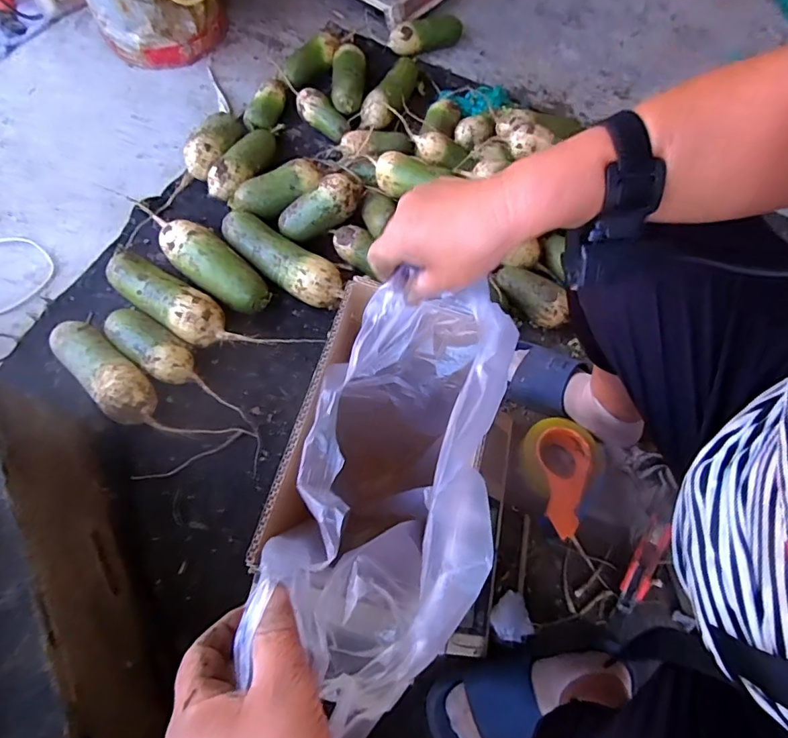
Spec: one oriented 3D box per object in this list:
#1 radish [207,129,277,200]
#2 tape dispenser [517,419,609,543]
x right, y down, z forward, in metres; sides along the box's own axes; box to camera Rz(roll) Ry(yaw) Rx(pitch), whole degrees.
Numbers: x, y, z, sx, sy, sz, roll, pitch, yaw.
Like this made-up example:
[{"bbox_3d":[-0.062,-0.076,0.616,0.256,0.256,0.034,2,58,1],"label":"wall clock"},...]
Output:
[{"bbox_3d":[-0.283,-0.394,0.932,0.067,0.069,0.184,33,69,11],"label":"radish"},{"bbox_3d":[0.249,0.163,0.727,0.115,0.052,0.173,17,67,5],"label":"tape dispenser"}]

